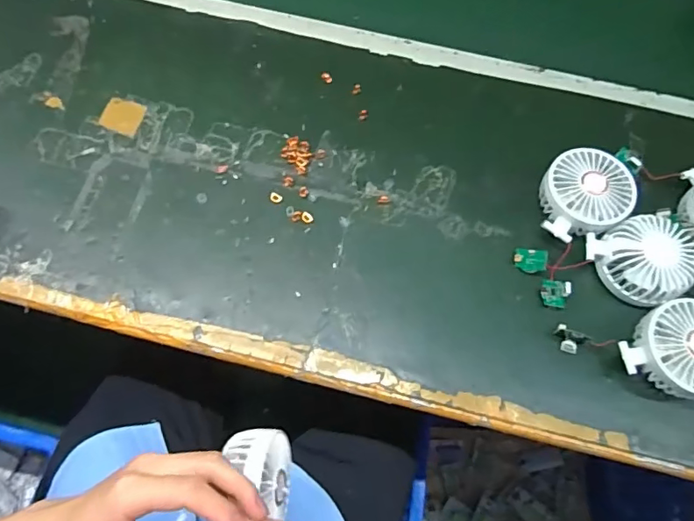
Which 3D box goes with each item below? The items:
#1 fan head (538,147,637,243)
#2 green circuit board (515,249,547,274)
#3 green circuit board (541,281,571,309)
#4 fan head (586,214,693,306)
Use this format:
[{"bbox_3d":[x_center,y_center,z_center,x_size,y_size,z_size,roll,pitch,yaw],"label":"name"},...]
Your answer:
[{"bbox_3d":[0.250,-0.067,0.531,0.095,0.041,0.098,-2,66,-4],"label":"fan head"},{"bbox_3d":[0.188,0.000,0.518,0.031,0.004,0.024,5,82,23],"label":"green circuit board"},{"bbox_3d":[0.211,0.033,0.511,0.026,0.009,0.027,7,78,19],"label":"green circuit board"},{"bbox_3d":[0.301,0.001,0.507,0.103,0.042,0.084,-16,67,-9],"label":"fan head"}]

